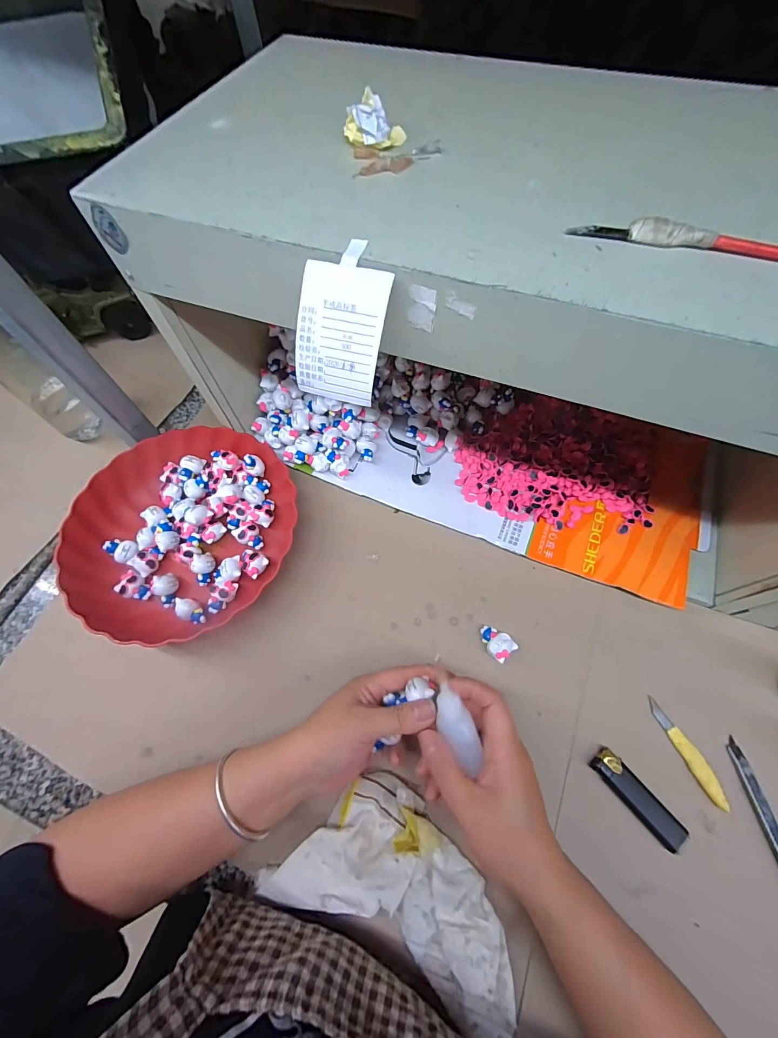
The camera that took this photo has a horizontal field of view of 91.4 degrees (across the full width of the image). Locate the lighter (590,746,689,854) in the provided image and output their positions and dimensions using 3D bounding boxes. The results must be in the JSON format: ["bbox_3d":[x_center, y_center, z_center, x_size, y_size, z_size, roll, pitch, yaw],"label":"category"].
[{"bbox_3d":[0.213,0.235,0.324,0.025,0.012,0.079,-37,69,-14],"label":"lighter"}]

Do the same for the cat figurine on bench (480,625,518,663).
[{"bbox_3d":[0.106,0.123,0.378,0.025,0.021,0.034,-39,69,-15],"label":"cat figurine on bench"}]

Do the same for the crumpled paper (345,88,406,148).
[{"bbox_3d":[-0.008,-0.263,0.252,0.033,0.020,0.033,25,68,13],"label":"crumpled paper"}]

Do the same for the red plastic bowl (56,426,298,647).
[{"bbox_3d":[-0.228,0.006,0.427,0.222,0.047,0.237,-1,65,2],"label":"red plastic bowl"}]

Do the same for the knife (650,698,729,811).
[{"bbox_3d":[0.266,0.207,0.338,0.013,0.010,0.090,-23,66,-8],"label":"knife"}]

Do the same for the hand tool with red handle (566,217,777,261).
[{"bbox_3d":[0.158,-0.147,0.200,0.118,0.009,0.009,18,67,10],"label":"hand tool with red handle"}]

